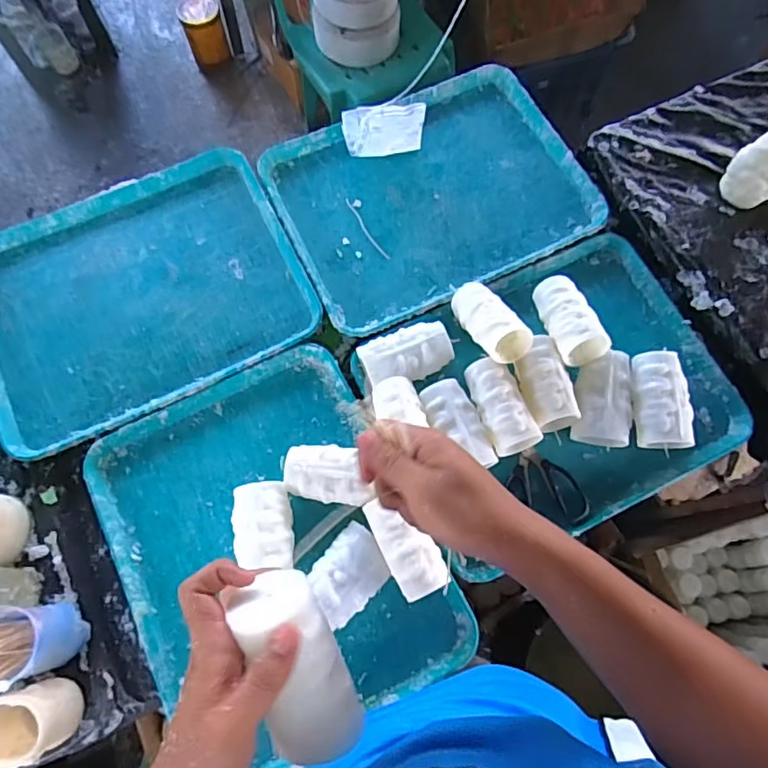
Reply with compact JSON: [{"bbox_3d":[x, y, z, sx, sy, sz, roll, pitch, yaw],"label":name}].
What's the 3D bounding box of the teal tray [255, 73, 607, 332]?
[{"bbox_3d":[0.070,-0.287,0.823,0.430,0.029,0.337,-25,74,-9],"label":"teal tray"}]

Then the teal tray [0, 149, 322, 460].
[{"bbox_3d":[-0.346,-0.128,0.771,0.435,0.025,0.344,-24,74,-9],"label":"teal tray"}]

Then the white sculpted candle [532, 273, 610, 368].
[{"bbox_3d":[0.239,-0.090,0.717,0.055,0.053,0.132,-15,60,-6],"label":"white sculpted candle"}]

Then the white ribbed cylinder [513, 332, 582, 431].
[{"bbox_3d":[0.203,0.002,0.699,0.057,0.056,0.112,-17,73,-6],"label":"white ribbed cylinder"}]

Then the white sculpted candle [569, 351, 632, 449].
[{"bbox_3d":[0.280,0.018,0.703,0.070,0.050,0.114,11,72,3],"label":"white sculpted candle"}]

